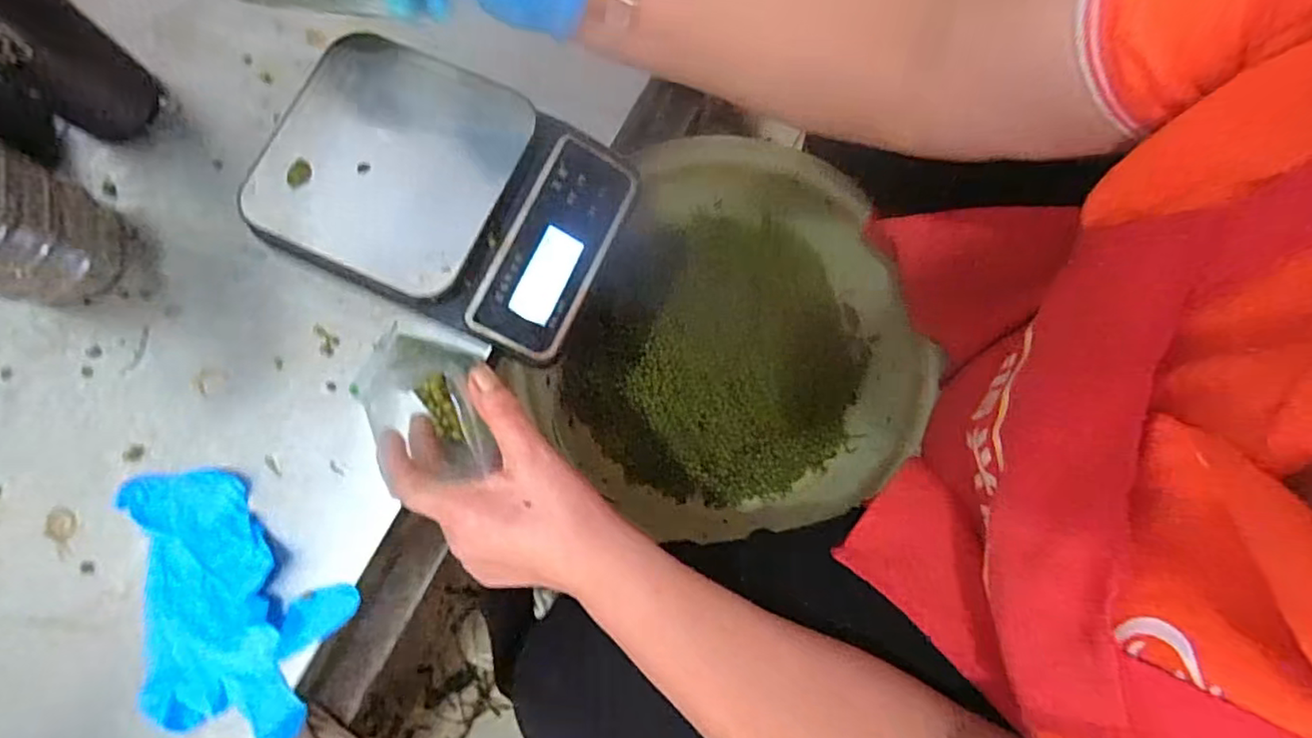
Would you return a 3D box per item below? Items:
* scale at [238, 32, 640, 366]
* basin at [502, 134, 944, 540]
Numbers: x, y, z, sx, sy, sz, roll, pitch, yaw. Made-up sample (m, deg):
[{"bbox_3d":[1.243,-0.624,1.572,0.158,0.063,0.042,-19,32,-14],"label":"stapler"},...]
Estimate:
[{"bbox_3d":[-0.134,-0.109,0.401,0.211,0.054,0.150,23,79,4],"label":"scale"},{"bbox_3d":[0.087,-0.020,0.590,0.302,0.134,0.312,22,79,3],"label":"basin"}]

